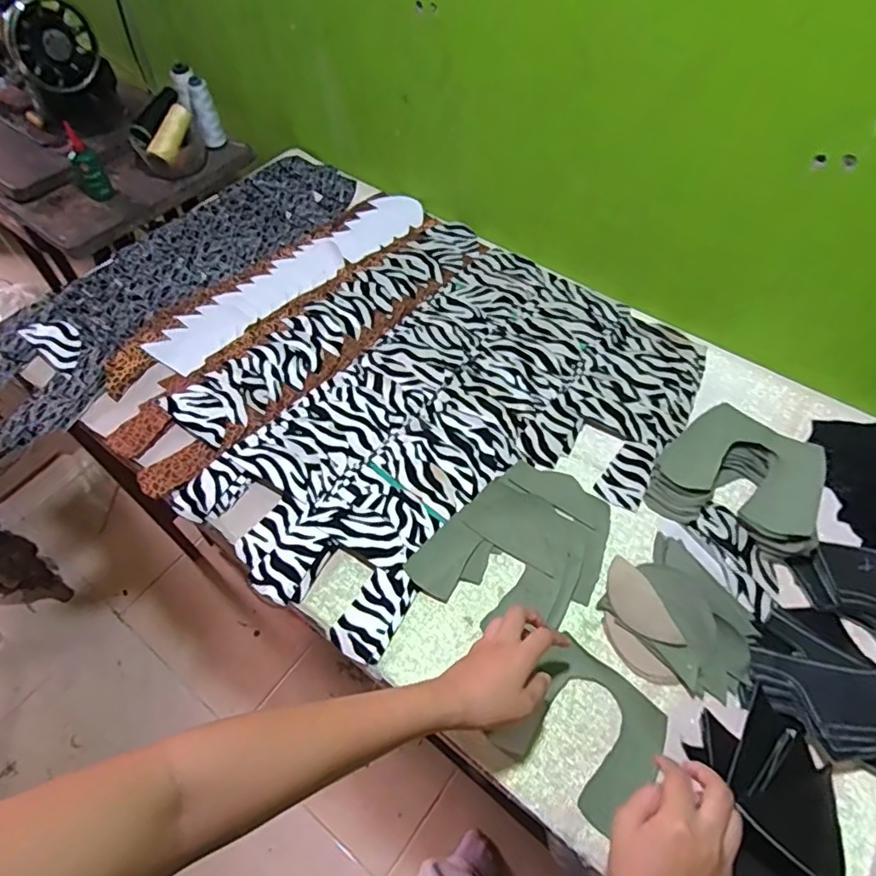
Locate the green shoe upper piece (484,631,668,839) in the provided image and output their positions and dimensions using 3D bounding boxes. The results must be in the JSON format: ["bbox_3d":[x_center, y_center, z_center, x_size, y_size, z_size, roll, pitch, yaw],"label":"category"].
[{"bbox_3d":[0.137,0.266,0.521,0.119,0.014,0.121,33,63,20],"label":"green shoe upper piece"}]

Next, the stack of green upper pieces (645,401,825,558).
[{"bbox_3d":[0.336,0.036,0.640,0.160,0.043,0.154,21,59,13],"label":"stack of green upper pieces"}]

